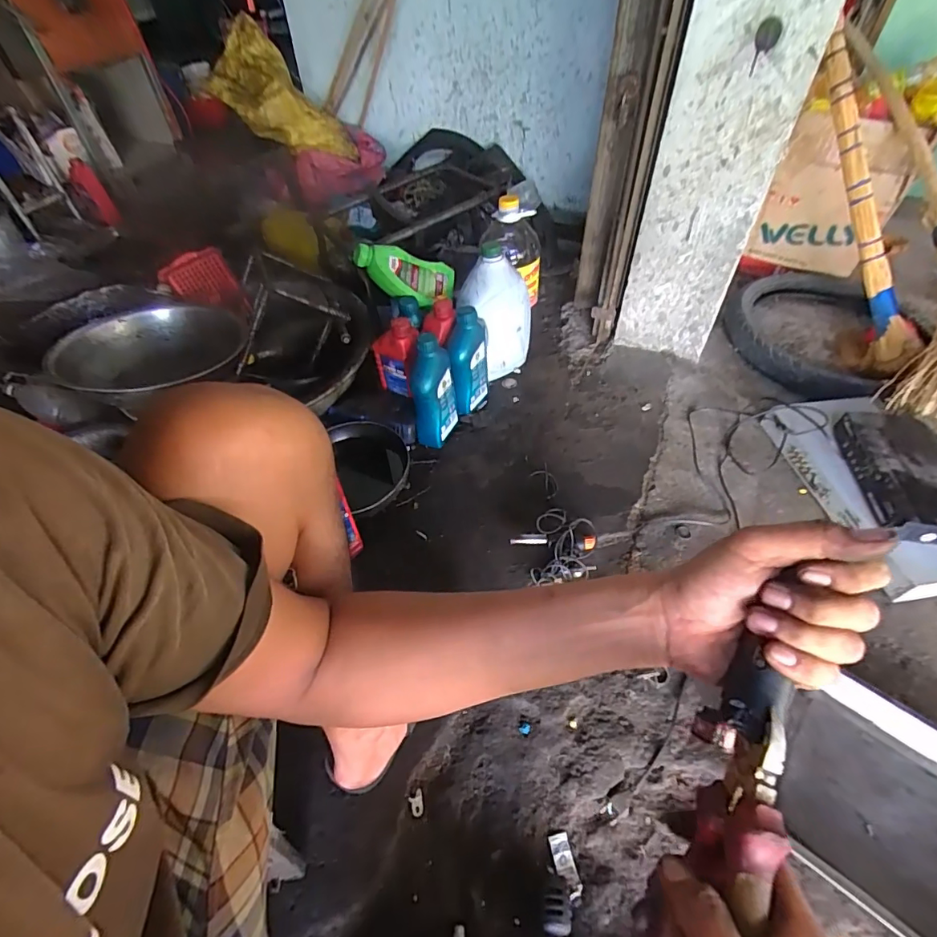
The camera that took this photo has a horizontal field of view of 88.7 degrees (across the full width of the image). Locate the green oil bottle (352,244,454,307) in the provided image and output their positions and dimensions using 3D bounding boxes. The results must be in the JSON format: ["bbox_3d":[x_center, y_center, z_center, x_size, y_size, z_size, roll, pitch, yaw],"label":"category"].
[{"bbox_3d":[-0.132,-0.422,1.071,0.228,0.093,0.086,4,41,-36],"label":"green oil bottle"}]

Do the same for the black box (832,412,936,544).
[{"bbox_3d":[0.822,0.005,0.882,0.190,0.060,0.280,3,49,5],"label":"black box"}]

